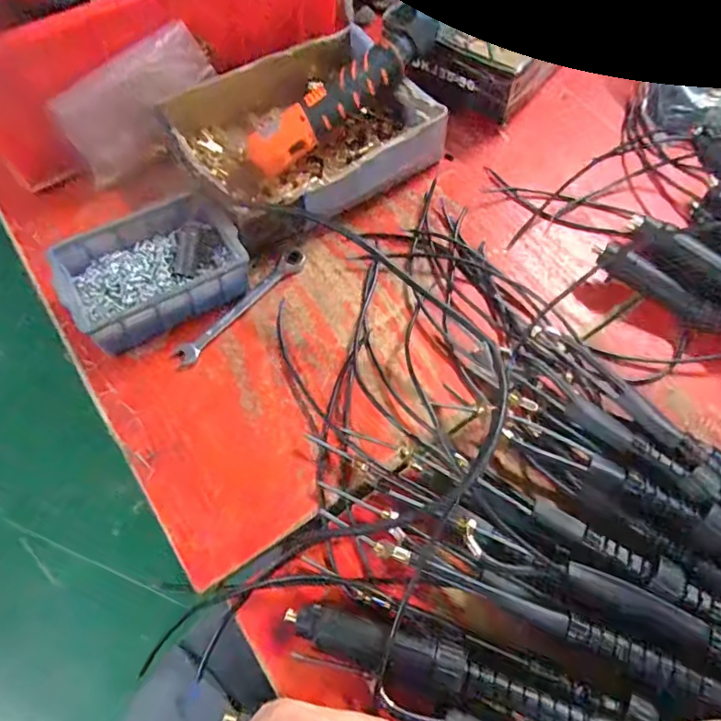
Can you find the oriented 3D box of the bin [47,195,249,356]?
[{"bbox_3d":[-0.180,-0.077,0.472,0.151,0.049,0.106,-31,67,-16],"label":"bin"}]

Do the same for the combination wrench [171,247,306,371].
[{"bbox_3d":[-0.106,-0.050,0.480,0.018,0.011,0.154,37,67,16],"label":"combination wrench"}]

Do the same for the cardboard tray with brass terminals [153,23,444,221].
[{"bbox_3d":[-0.054,-0.227,0.542,0.238,0.063,0.183,-32,68,-17],"label":"cardboard tray with brass terminals"}]

